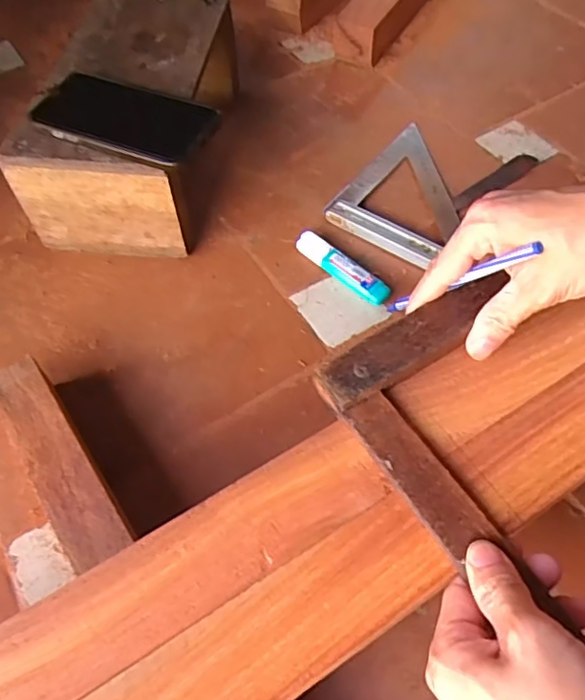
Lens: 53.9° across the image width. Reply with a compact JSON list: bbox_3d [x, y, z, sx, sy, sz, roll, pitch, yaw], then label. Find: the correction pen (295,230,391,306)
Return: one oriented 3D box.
[{"bbox_3d":[0.047,-0.080,0.557,0.108,0.019,0.021,39,66,23],"label":"correction pen"}]

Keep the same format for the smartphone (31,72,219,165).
[{"bbox_3d":[-0.147,-0.205,0.501,0.158,0.011,0.076,21,60,14],"label":"smartphone"}]

